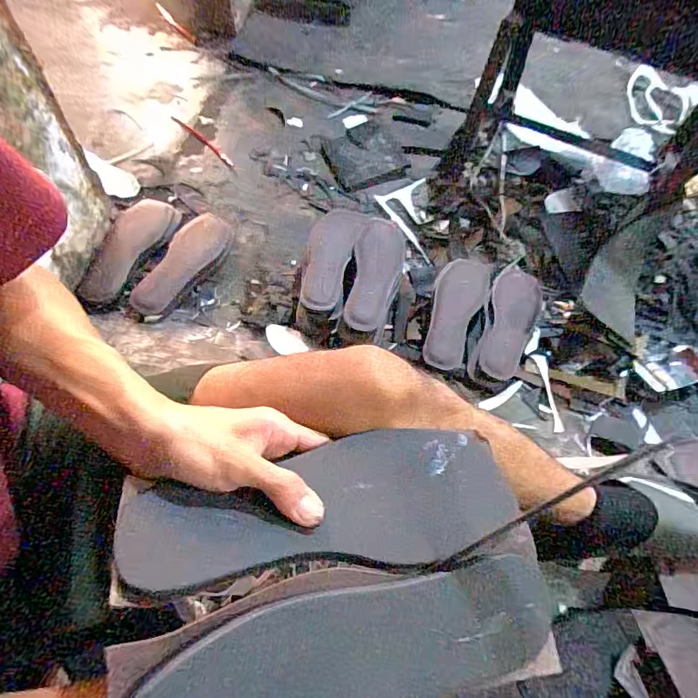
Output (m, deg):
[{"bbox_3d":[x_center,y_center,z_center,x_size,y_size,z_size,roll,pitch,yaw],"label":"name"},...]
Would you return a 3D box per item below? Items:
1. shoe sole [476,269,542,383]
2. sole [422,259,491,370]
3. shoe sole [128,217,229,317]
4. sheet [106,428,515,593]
[{"bbox_3d":[0.293,-0.051,0.797,0.088,0.012,0.246,20,61,8],"label":"shoe sole"},{"bbox_3d":[0.195,-0.068,0.825,0.089,0.015,0.220,17,76,13],"label":"sole"},{"bbox_3d":[-0.331,-0.172,0.866,0.094,0.027,0.278,26,60,5],"label":"shoe sole"},{"bbox_3d":[-0.014,0.095,0.282,0.240,0.008,0.087,0,50,-10],"label":"sheet"}]

